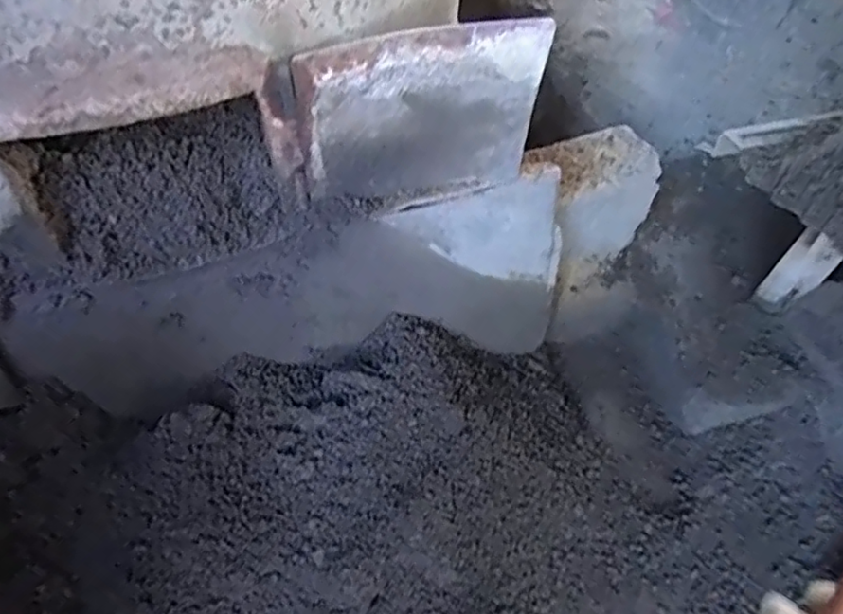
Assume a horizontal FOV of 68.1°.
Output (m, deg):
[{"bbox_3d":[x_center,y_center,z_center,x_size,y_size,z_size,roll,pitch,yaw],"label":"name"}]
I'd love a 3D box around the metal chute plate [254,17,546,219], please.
[{"bbox_3d":[-0.023,-0.297,1.026,0.440,0.320,0.034,-13,57,-13],"label":"metal chute plate"}]

